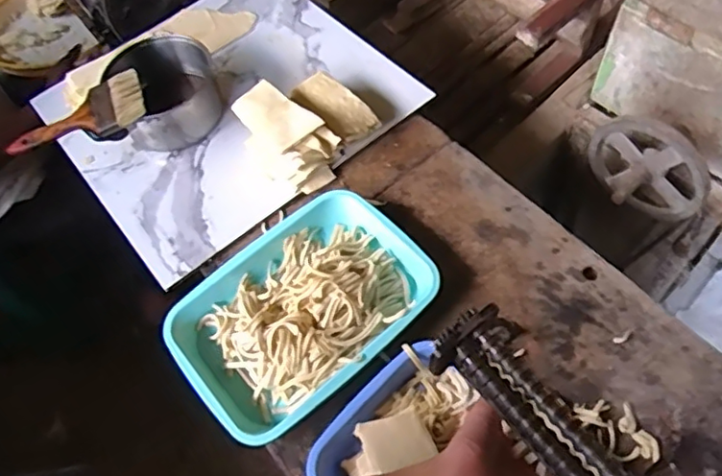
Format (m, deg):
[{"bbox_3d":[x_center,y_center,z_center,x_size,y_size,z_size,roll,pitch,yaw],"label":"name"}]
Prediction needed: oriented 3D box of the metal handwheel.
[{"bbox_3d":[0.440,-0.097,0.966,0.107,0.179,0.191,-37,65,-16],"label":"metal handwheel"}]

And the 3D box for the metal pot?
[{"bbox_3d":[-0.301,-0.206,0.931,0.166,0.107,0.180,-2,61,3],"label":"metal pot"}]

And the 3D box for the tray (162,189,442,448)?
[{"bbox_3d":[-0.069,0.086,0.756,0.324,0.066,0.224,-38,65,-16],"label":"tray"}]

